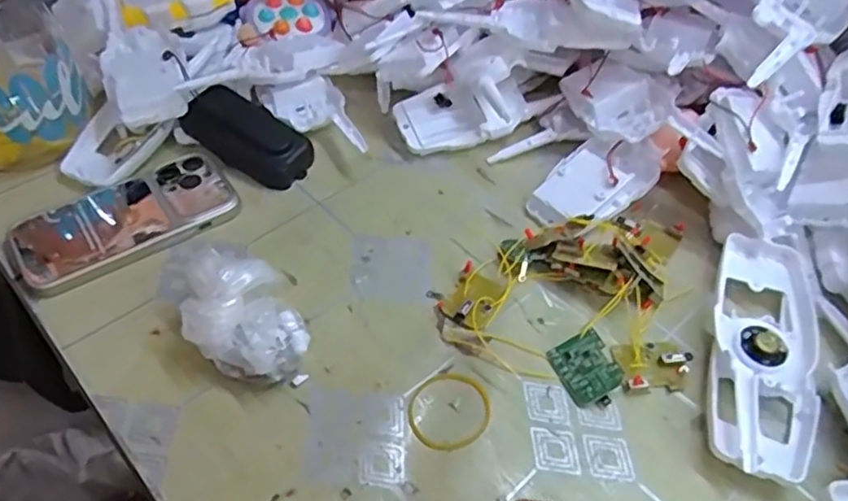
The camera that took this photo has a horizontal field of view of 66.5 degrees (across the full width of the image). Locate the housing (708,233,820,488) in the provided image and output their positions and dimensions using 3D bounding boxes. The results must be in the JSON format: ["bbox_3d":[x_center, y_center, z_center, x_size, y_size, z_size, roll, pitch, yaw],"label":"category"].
[{"bbox_3d":[0.209,0.063,0.400,0.061,0.032,0.166,17,49,12],"label":"housing"}]

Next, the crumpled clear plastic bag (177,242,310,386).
[{"bbox_3d":[-0.110,0.041,0.392,0.081,0.052,0.058,13,48,8],"label":"crumpled clear plastic bag"}]

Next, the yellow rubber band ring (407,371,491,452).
[{"bbox_3d":[0.015,0.093,0.382,0.046,0.004,0.052,32,54,23],"label":"yellow rubber band ring"}]

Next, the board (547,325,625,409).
[{"bbox_3d":[0.101,0.073,0.400,0.034,0.007,0.044,-31,53,2],"label":"board"}]

